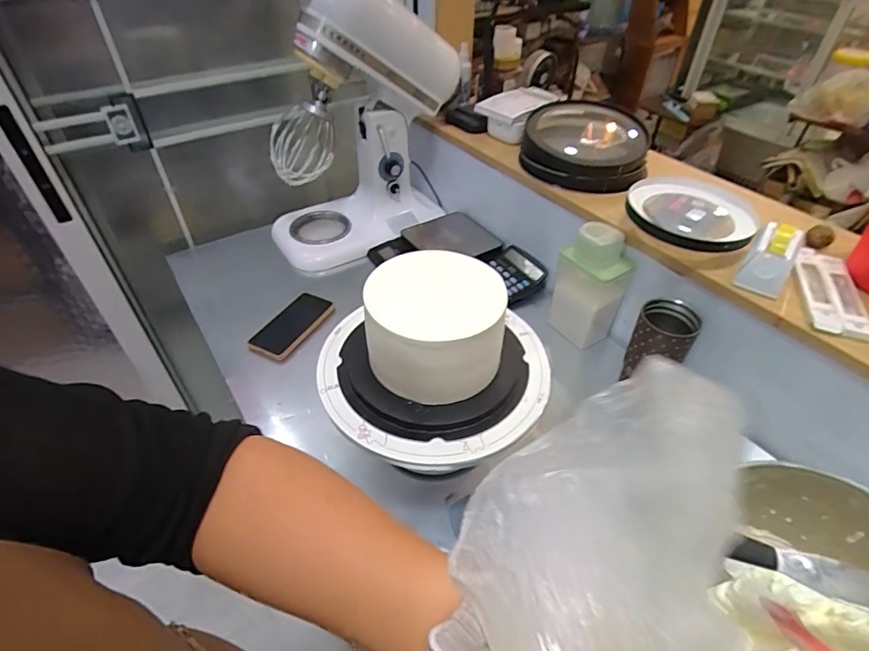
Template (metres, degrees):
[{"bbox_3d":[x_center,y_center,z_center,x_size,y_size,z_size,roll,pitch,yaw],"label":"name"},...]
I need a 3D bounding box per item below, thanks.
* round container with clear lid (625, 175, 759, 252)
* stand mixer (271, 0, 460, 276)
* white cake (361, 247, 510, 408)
[{"bbox_3d":[0.393,-0.176,0.723,0.176,0.033,0.182,0,43,0],"label":"round container with clear lid"},{"bbox_3d":[-0.153,-0.418,0.970,0.260,0.483,0.411,27,49,26],"label":"stand mixer"},{"bbox_3d":[0.001,0.000,0.560,0.150,0.097,0.154,0,43,0],"label":"white cake"}]

